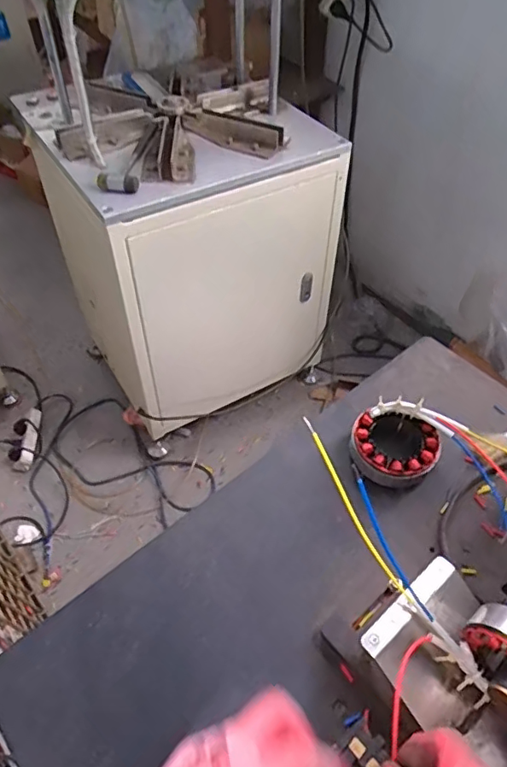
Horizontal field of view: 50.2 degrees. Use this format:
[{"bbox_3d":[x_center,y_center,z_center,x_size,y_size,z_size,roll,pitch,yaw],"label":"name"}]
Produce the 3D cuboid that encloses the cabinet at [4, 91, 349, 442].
[{"bbox_3d":[-0.173,-0.345,1.382,0.533,0.676,0.559,-27,55,-20],"label":"cabinet"}]

